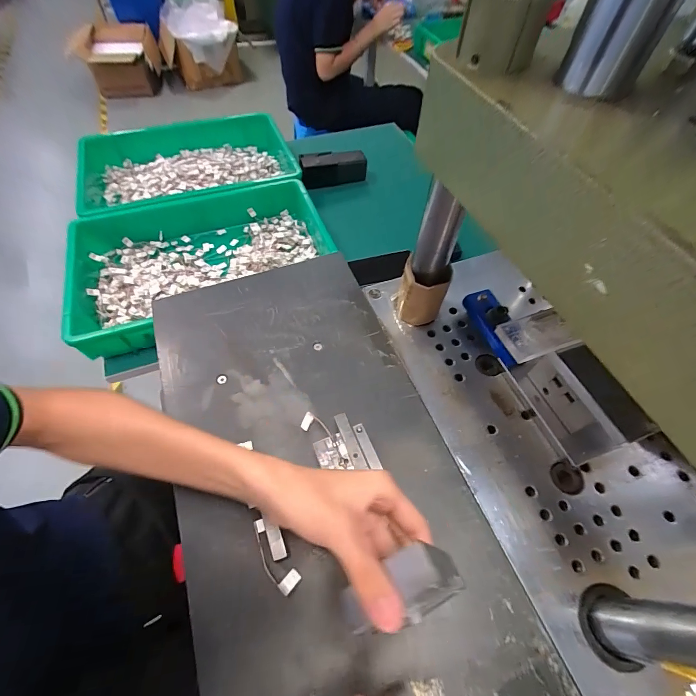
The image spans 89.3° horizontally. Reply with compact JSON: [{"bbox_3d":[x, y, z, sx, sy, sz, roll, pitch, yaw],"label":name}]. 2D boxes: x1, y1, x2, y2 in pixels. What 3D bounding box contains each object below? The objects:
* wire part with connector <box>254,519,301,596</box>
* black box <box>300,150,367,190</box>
[{"bbox_3d":[-0.075,0.203,0.344,0.022,0.012,0.070,-35,65,-21],"label":"wire part with connector"},{"bbox_3d":[-0.035,-0.423,0.828,0.159,0.051,0.058,-14,59,-11],"label":"black box"}]

